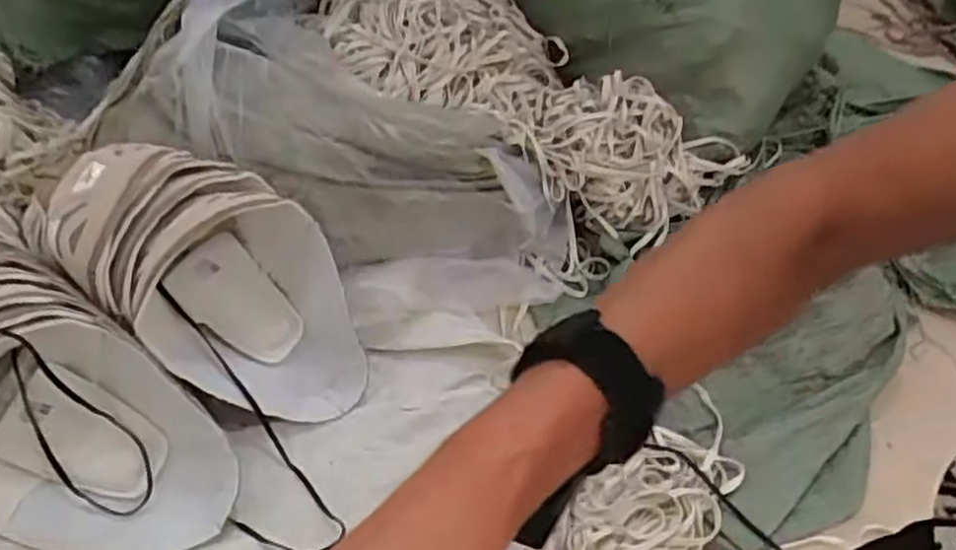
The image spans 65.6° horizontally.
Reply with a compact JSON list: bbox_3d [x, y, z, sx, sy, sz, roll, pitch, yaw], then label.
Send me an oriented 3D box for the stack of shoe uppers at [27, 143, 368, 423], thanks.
[{"bbox_3d":[-0.268,0.011,0.761,0.302,0.196,0.191,27,50,21],"label":"stack of shoe uppers"}]

